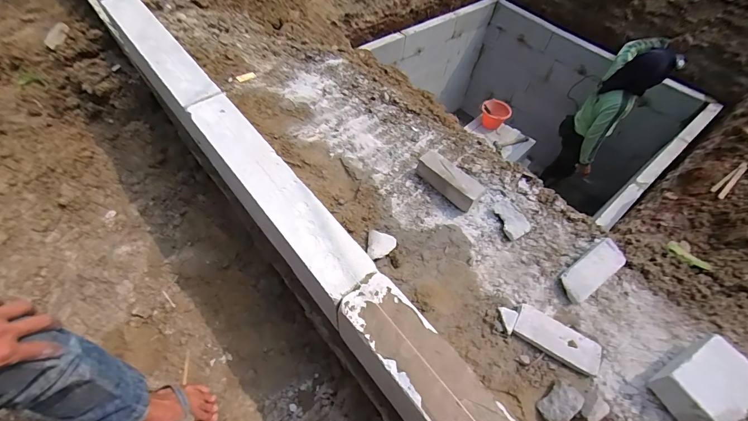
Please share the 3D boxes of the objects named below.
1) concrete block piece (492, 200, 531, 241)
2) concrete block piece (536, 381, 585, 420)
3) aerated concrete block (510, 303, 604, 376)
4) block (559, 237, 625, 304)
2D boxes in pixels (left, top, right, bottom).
[{"bbox_3d":[0.375,0.026,0.971,0.075,0.022,0.110,-26,62,-20],"label":"concrete block piece"},{"bbox_3d":[0.389,0.402,0.728,0.086,0.042,0.053,-36,66,-25],"label":"concrete block piece"},{"bbox_3d":[0.418,0.293,0.806,0.192,0.033,0.080,27,58,13],"label":"aerated concrete block"},{"bbox_3d":[0.559,0.155,0.897,0.189,0.064,0.080,-29,63,-22],"label":"block"}]

